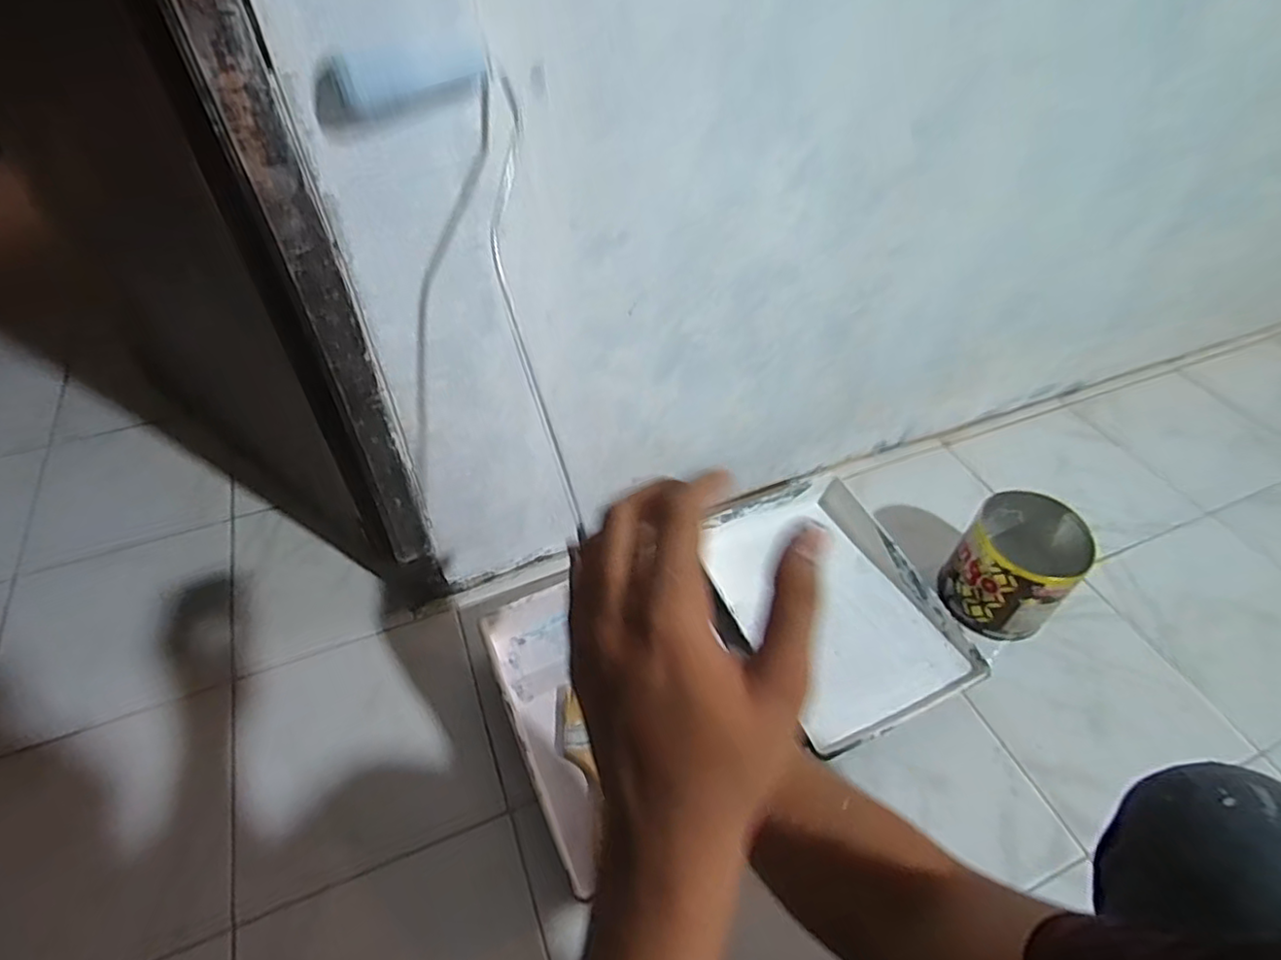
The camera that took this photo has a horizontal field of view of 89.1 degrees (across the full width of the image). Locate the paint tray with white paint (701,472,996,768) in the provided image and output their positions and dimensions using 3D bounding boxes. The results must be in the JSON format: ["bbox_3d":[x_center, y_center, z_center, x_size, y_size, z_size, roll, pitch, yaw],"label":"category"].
[{"bbox_3d":[0.267,0.177,0.931,0.276,0.066,0.359,-19,52,-17],"label":"paint tray with white paint"}]

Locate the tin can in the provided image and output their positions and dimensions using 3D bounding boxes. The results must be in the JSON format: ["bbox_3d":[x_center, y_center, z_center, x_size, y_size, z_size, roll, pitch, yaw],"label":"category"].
[{"bbox_3d":[0.528,0.127,0.931,0.152,0.153,0.142,1,49,-1],"label":"tin can"}]

